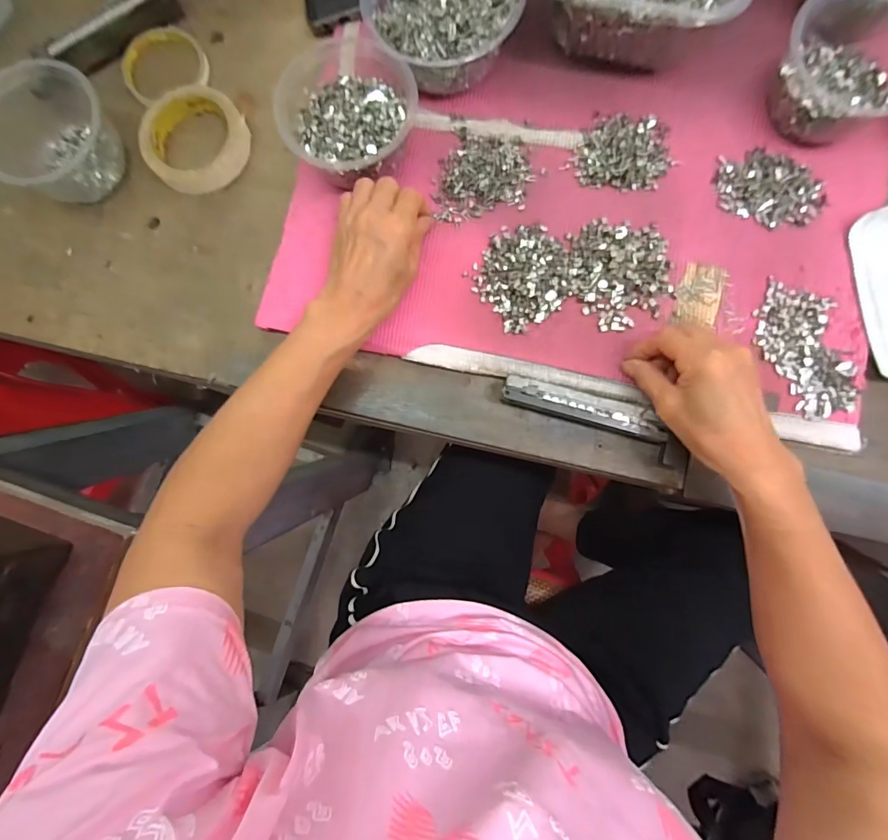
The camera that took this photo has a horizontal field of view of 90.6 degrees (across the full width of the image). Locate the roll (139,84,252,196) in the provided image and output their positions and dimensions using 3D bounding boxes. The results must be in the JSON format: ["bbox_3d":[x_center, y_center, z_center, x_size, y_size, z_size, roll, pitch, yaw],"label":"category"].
[{"bbox_3d":[-0.238,-0.271,0.423,0.096,0.021,0.101,0,86,3],"label":"roll"}]

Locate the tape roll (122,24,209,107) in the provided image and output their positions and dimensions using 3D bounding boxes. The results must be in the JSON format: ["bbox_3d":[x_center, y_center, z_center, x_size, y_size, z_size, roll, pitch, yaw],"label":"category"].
[{"bbox_3d":[-0.286,-0.364,0.447,0.084,0.011,0.084,0,86,3],"label":"tape roll"}]

